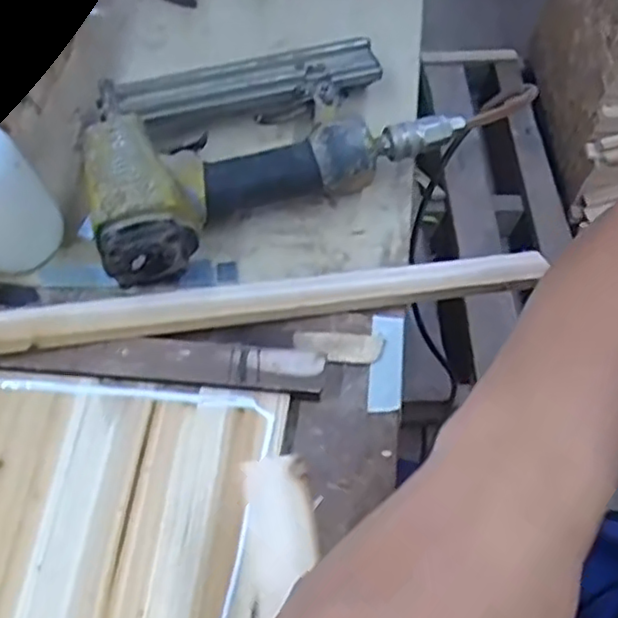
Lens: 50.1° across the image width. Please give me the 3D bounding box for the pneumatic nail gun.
[{"bbox_3d":[-0.040,-0.132,0.466,0.260,0.052,0.155,-26,64,-12],"label":"pneumatic nail gun"}]

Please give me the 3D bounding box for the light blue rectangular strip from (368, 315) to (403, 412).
[{"bbox_3d":[0.048,0.032,0.407,0.019,0.004,0.064,4,61,4],"label":"light blue rectangular strip"}]

